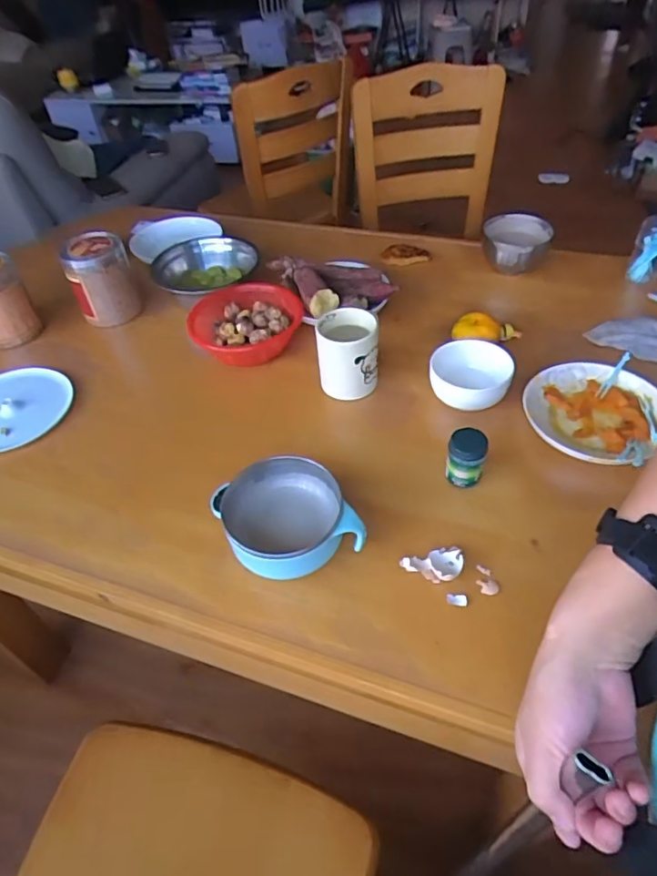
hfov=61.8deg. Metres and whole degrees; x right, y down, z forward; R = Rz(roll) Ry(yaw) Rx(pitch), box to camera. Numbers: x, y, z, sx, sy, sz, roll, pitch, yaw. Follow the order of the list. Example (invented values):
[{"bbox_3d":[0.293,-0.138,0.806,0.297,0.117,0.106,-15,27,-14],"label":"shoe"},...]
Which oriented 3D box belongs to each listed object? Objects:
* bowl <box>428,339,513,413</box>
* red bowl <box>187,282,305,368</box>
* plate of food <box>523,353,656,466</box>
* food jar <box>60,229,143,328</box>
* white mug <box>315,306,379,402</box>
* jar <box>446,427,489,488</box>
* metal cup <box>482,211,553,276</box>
[{"bbox_3d":[0.191,-0.077,0.748,0.103,0.066,0.104,-2,48,2],"label":"bowl"},{"bbox_3d":[-0.126,-0.175,0.862,0.172,0.052,0.164,-2,48,2],"label":"red bowl"},{"bbox_3d":[0.343,-0.028,0.699,0.168,0.033,0.167,-2,48,2],"label":"plate of food"},{"bbox_3d":[-0.373,-0.264,0.912,0.083,0.124,0.104,15,51,17],"label":"food jar"},{"bbox_3d":[0.025,-0.116,0.770,0.090,0.109,0.087,-4,48,1],"label":"white mug"},{"bbox_3d":[0.160,0.027,0.641,0.041,0.071,0.042,-2,48,2],"label":"jar"},{"bbox_3d":[0.332,-0.334,0.981,0.115,0.083,0.124,11,50,14],"label":"metal cup"}]

